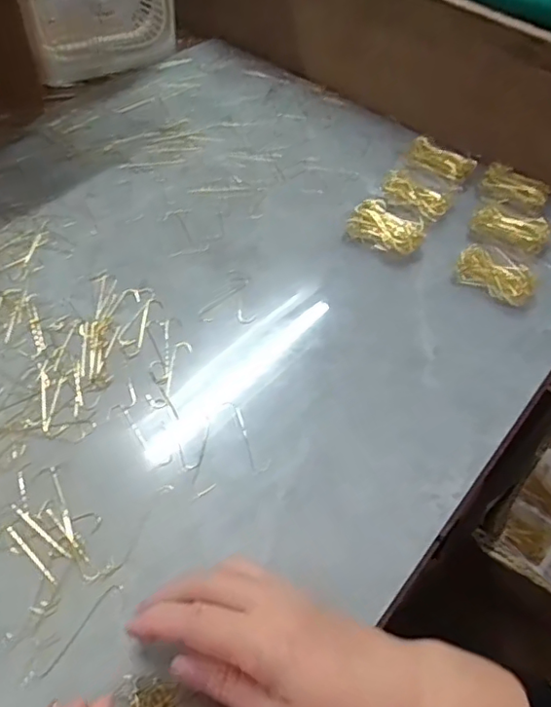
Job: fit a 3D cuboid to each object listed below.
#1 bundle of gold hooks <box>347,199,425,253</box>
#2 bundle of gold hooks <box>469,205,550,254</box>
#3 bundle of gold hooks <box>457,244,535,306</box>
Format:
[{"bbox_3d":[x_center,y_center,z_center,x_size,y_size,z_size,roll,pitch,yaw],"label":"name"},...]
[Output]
[{"bbox_3d":[0.106,-0.120,0.561,0.074,0.021,0.050,37,58,22],"label":"bundle of gold hooks"},{"bbox_3d":[0.228,-0.124,0.568,0.072,0.020,0.042,32,56,19],"label":"bundle of gold hooks"},{"bbox_3d":[0.199,-0.070,0.529,0.069,0.022,0.036,36,57,21],"label":"bundle of gold hooks"}]

